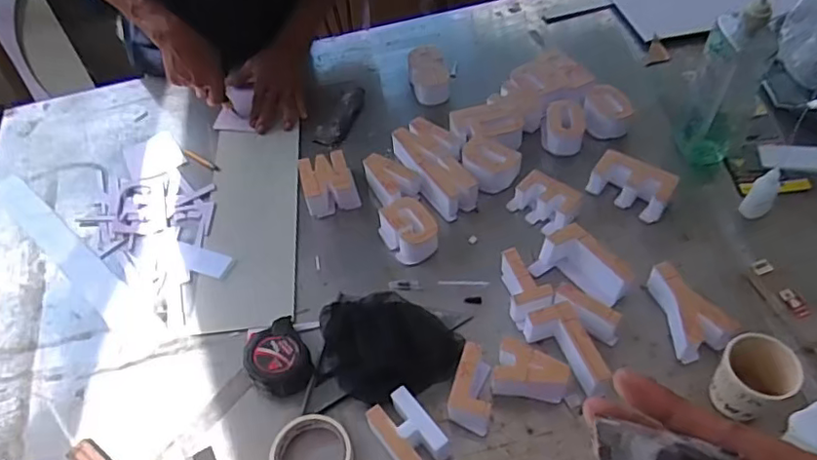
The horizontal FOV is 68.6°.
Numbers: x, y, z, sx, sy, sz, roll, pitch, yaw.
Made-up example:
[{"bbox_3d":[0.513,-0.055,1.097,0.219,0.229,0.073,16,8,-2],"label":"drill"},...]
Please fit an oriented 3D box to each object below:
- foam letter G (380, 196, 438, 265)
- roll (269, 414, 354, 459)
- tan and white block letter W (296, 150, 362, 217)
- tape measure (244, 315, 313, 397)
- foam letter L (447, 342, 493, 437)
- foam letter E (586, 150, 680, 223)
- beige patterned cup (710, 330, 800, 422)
[{"bbox_3d":[0.003,0.004,0.860,0.071,0.049,0.078,-22,53,-12],"label":"foam letter G"},{"bbox_3d":[-0.109,0.254,0.671,0.090,0.021,0.090,-2,50,2],"label":"roll"},{"bbox_3d":[-0.123,-0.074,0.928,0.084,0.040,0.093,-10,51,-3],"label":"tan and white block letter W"},{"bbox_3d":[-0.162,0.161,0.745,0.077,0.041,0.093,-21,52,-12],"label":"tape measure"},{"bbox_3d":[0.078,0.183,0.702,0.048,0.047,0.093,11,53,14],"label":"foam letter L"},{"bbox_3d":[0.330,-0.067,0.887,0.118,0.053,0.061,25,57,23],"label":"foam letter E"},{"bbox_3d":[0.377,0.168,0.664,0.069,0.090,0.070,-2,50,2],"label":"beige patterned cup"}]

